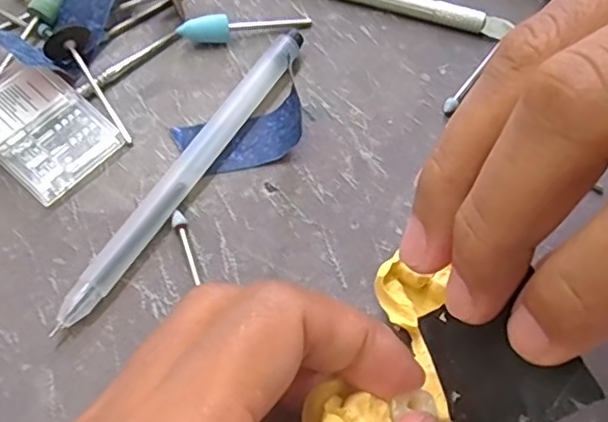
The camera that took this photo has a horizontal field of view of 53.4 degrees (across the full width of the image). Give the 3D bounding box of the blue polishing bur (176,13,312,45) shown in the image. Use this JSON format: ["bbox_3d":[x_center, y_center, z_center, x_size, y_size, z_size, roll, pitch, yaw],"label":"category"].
[{"bbox_3d":[-0.021,-0.068,0.224,0.049,0.011,0.007,-11,62,-8],"label":"blue polishing bur"}]

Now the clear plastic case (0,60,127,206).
[{"bbox_3d":[-0.087,-0.027,0.198,0.044,0.012,0.033,37,67,16],"label":"clear plastic case"}]

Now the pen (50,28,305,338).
[{"bbox_3d":[-0.036,-0.015,0.194,0.010,0.010,0.123,29,64,14],"label":"pen"}]

